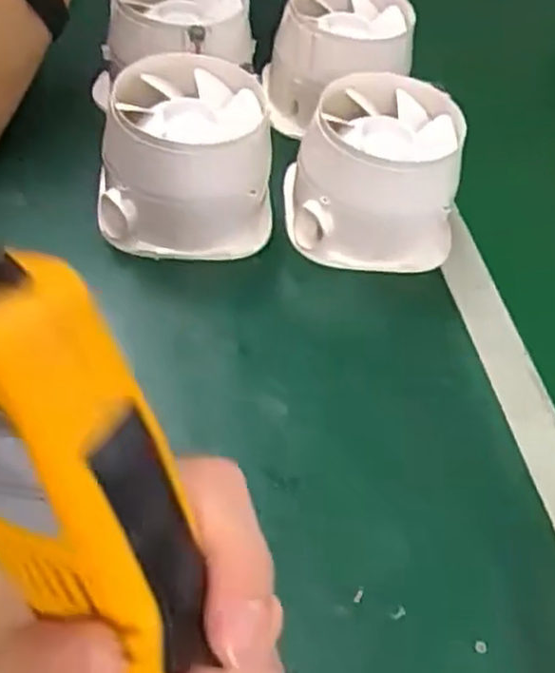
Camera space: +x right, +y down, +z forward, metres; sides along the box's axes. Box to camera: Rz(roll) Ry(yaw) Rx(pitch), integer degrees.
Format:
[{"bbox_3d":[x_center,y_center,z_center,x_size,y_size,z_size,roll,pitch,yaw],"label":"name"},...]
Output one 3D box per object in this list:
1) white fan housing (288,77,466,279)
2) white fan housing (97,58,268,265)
[{"bbox_3d":[0.081,-0.135,0.601,0.131,0.088,0.130,9,50,-2],"label":"white fan housing"},{"bbox_3d":[-0.067,-0.142,0.590,0.132,0.098,0.125,9,50,-2],"label":"white fan housing"}]

